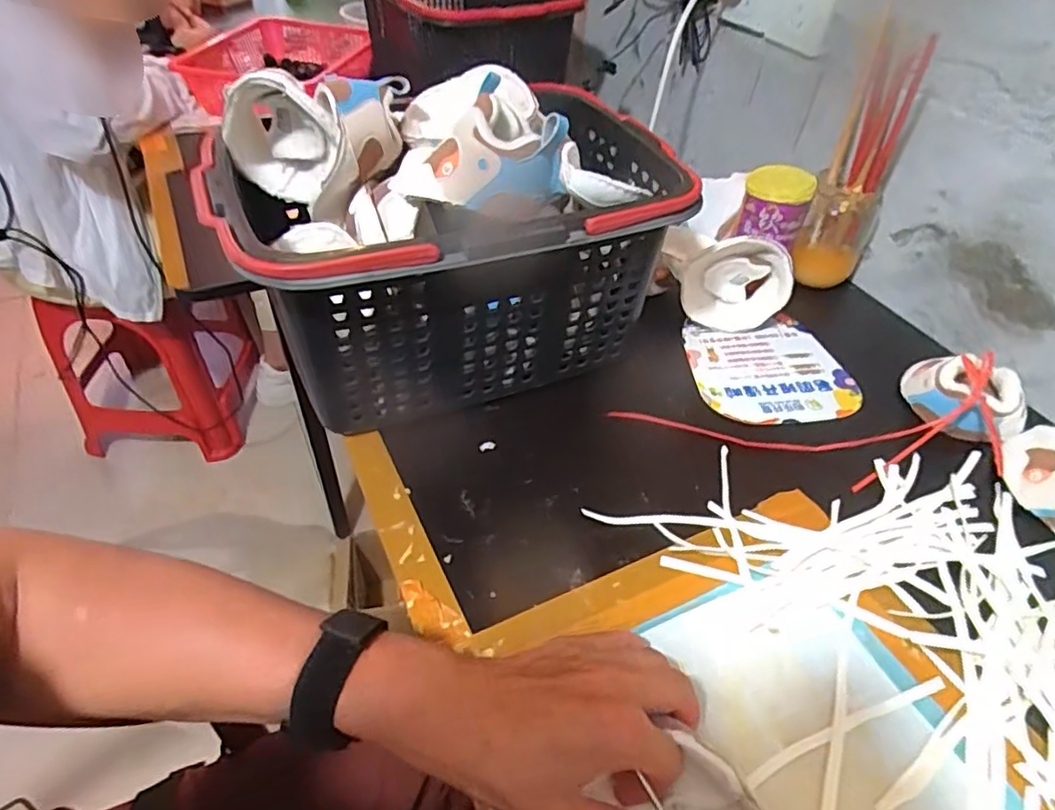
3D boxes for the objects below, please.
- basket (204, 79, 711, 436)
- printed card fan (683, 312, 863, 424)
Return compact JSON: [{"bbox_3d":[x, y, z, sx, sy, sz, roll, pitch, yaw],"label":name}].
[{"bbox_3d":[-0.056,-0.121,0.550,0.360,0.182,0.222,-19,49,-22],"label":"basket"},{"bbox_3d":[0.234,-0.036,0.616,0.151,0.008,0.139,-1,45,-5],"label":"printed card fan"}]

